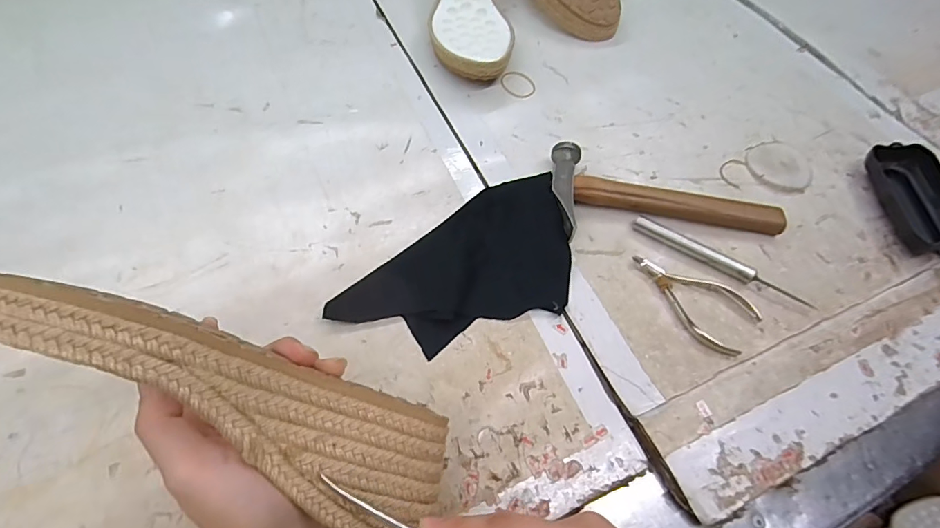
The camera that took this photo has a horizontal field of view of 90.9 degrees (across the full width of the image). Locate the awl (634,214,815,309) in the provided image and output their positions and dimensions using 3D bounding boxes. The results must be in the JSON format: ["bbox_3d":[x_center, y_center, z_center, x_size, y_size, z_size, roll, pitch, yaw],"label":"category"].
[{"bbox_3d":[0.202,-0.003,0.377,0.142,0.011,0.013,30,62,15],"label":"awl"}]

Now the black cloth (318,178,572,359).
[{"bbox_3d":[-0.009,0.002,0.364,0.194,0.018,0.111,-18,61,-13],"label":"black cloth"}]

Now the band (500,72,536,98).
[{"bbox_3d":[0.050,-0.192,0.493,0.031,0.005,0.041,-40,68,-22],"label":"band"}]

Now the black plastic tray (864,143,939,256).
[{"bbox_3d":[0.396,-0.057,0.410,0.056,0.030,0.111,-1,59,-3],"label":"black plastic tray"}]

